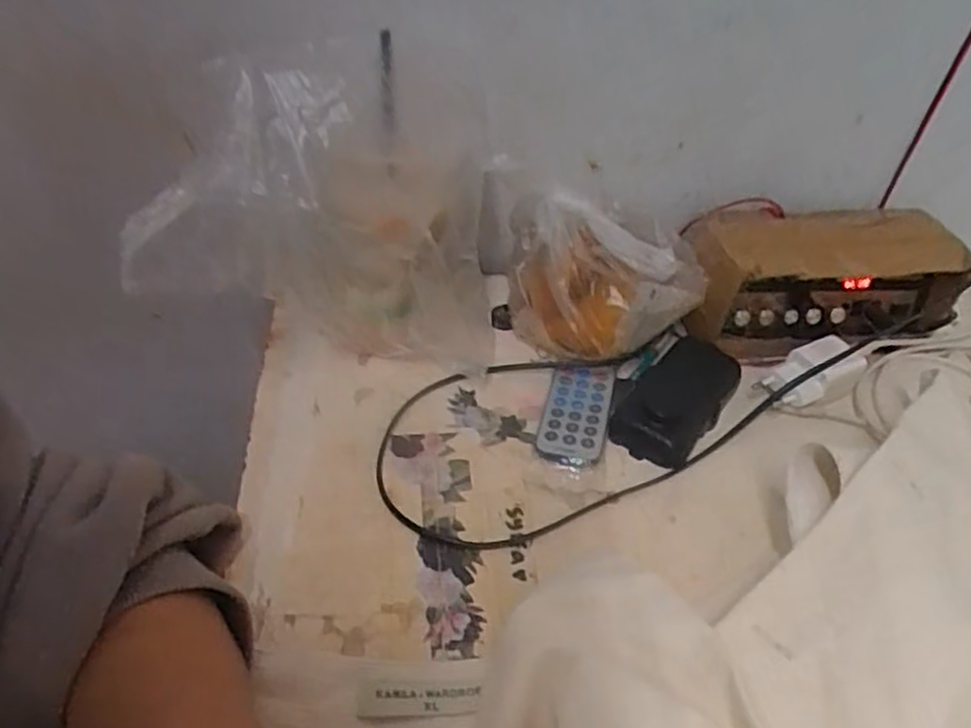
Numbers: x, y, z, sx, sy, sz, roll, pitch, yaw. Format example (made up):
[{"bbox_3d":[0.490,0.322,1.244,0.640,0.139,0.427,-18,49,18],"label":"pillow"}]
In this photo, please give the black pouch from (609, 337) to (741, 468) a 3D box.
[{"bbox_3d":[0.125,0.021,0.465,0.056,0.029,0.111,26,46,22],"label":"black pouch"}]

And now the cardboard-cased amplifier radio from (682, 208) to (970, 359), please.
[{"bbox_3d":[0.235,-0.059,0.510,0.186,0.085,0.089,1,42,-4],"label":"cardboard-cased amplifier radio"}]

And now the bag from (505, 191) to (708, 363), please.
[{"bbox_3d":[0.080,-0.052,0.480,0.130,0.092,0.070,10,42,5],"label":"bag"}]

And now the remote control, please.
[{"bbox_3d":[0.057,0.030,0.446,0.039,0.012,0.081,13,43,9],"label":"remote control"}]

